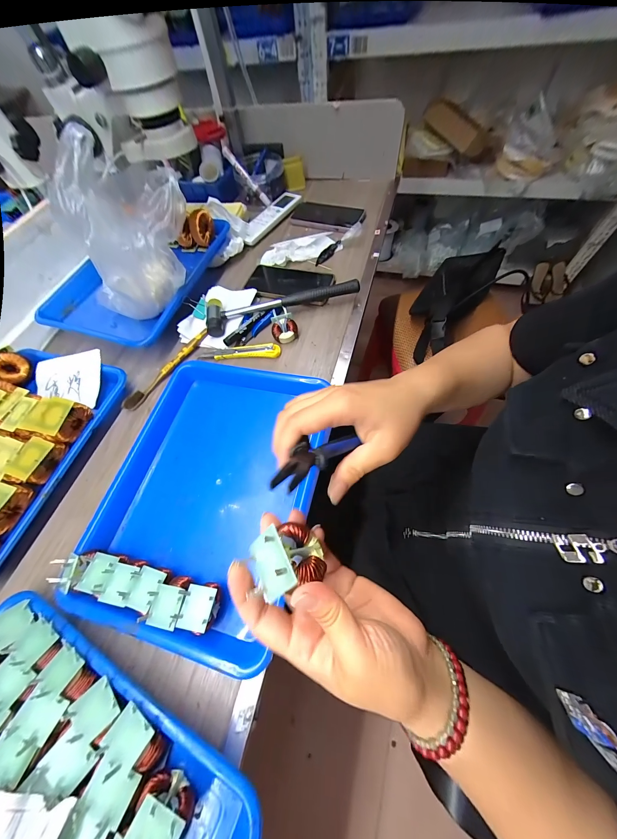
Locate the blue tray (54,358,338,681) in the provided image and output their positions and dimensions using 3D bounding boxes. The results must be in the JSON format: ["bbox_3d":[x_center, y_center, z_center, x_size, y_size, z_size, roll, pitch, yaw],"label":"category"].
[{"bbox_3d":[-0.124,0.076,0.343,0.260,0.042,0.333,11,63,9],"label":"blue tray"}]

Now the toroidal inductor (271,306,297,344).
[{"bbox_3d":[-0.041,-0.156,0.447,0.042,0.019,0.051,-8,82,0],"label":"toroidal inductor"}]

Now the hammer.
[{"bbox_3d":[-0.049,-0.210,0.466,0.266,0.036,0.069,-14,63,-2],"label":"hammer"}]

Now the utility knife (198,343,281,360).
[{"bbox_3d":[-0.114,-0.113,0.444,0.135,0.012,0.023,-1,63,5],"label":"utility knife"}]

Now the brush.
[{"bbox_3d":[-0.234,-0.085,0.442,0.016,0.024,0.178,32,71,20],"label":"brush"}]

